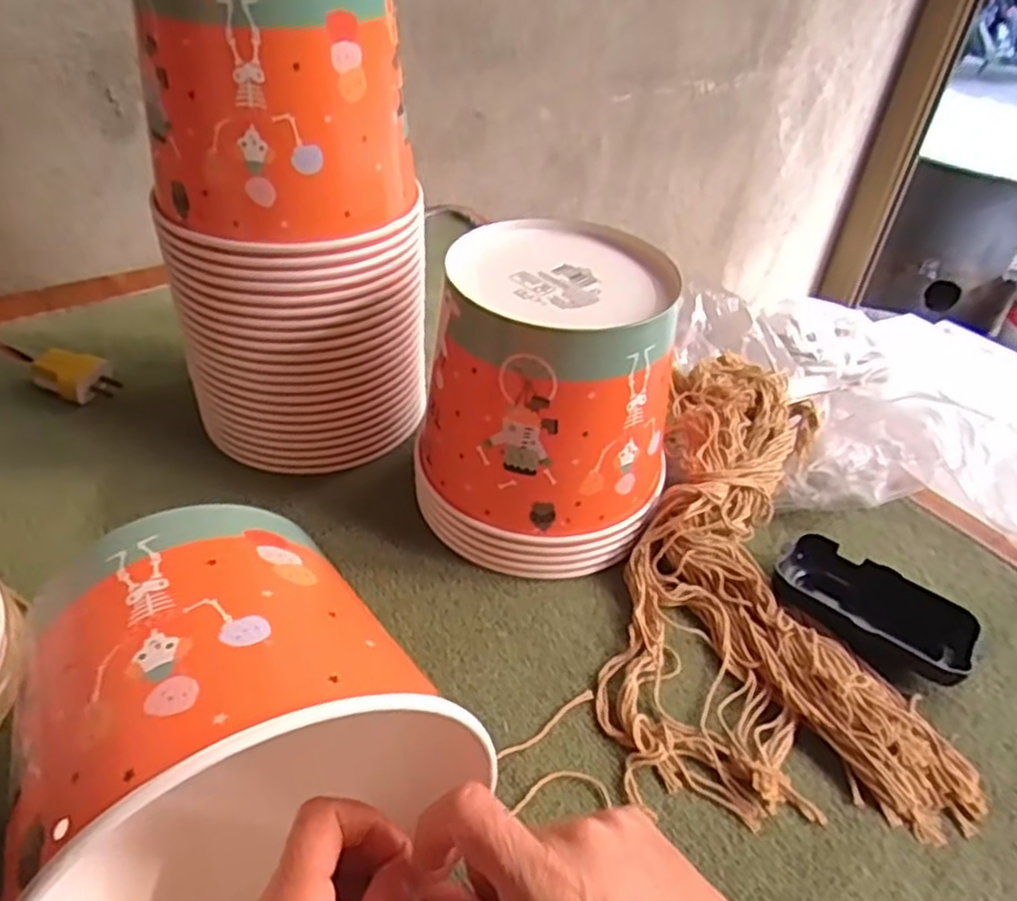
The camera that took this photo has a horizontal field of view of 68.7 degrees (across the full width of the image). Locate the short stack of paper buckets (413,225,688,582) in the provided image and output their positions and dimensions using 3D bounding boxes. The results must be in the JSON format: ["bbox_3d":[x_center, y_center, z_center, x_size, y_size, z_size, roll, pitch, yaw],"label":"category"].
[{"bbox_3d":[0.029,-0.032,0.452,0.139,0.155,0.138,20,44,16],"label":"short stack of paper buckets"}]

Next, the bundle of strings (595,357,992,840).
[{"bbox_3d":[0.136,0.055,0.458,0.173,0.052,0.321,0,42,-5],"label":"bundle of strings"}]

